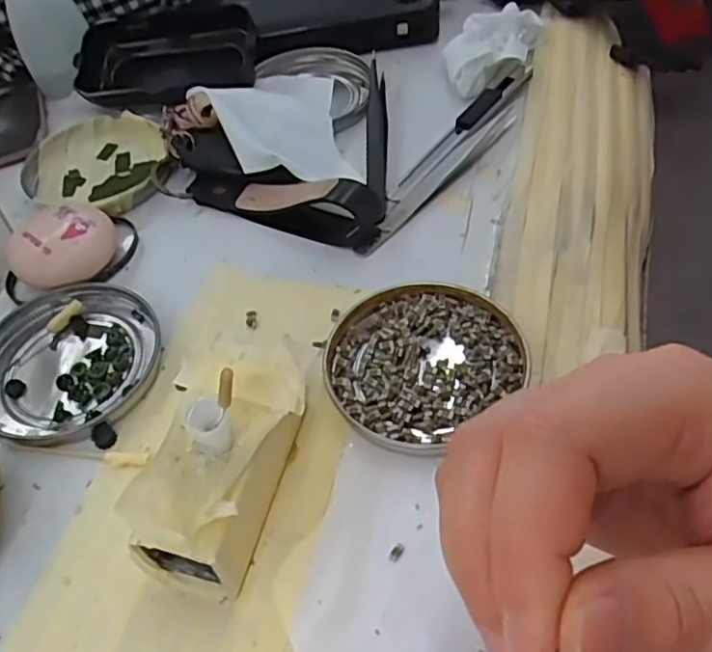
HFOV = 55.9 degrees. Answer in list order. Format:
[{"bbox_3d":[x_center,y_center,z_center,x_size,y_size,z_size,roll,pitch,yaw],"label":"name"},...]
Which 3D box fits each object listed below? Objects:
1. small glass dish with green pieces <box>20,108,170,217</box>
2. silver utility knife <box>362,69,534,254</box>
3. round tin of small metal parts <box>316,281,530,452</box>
[{"bbox_3d":[-0.139,-0.091,0.371,0.083,0.012,0.069,17,56,18],"label":"small glass dish with green pieces"},{"bbox_3d":[0.052,-0.092,0.349,0.024,0.011,0.147,29,60,25],"label":"silver utility knife"},{"bbox_3d":[0.025,0.013,0.272,0.078,0.009,0.070,-36,57,-20],"label":"round tin of small metal parts"}]

